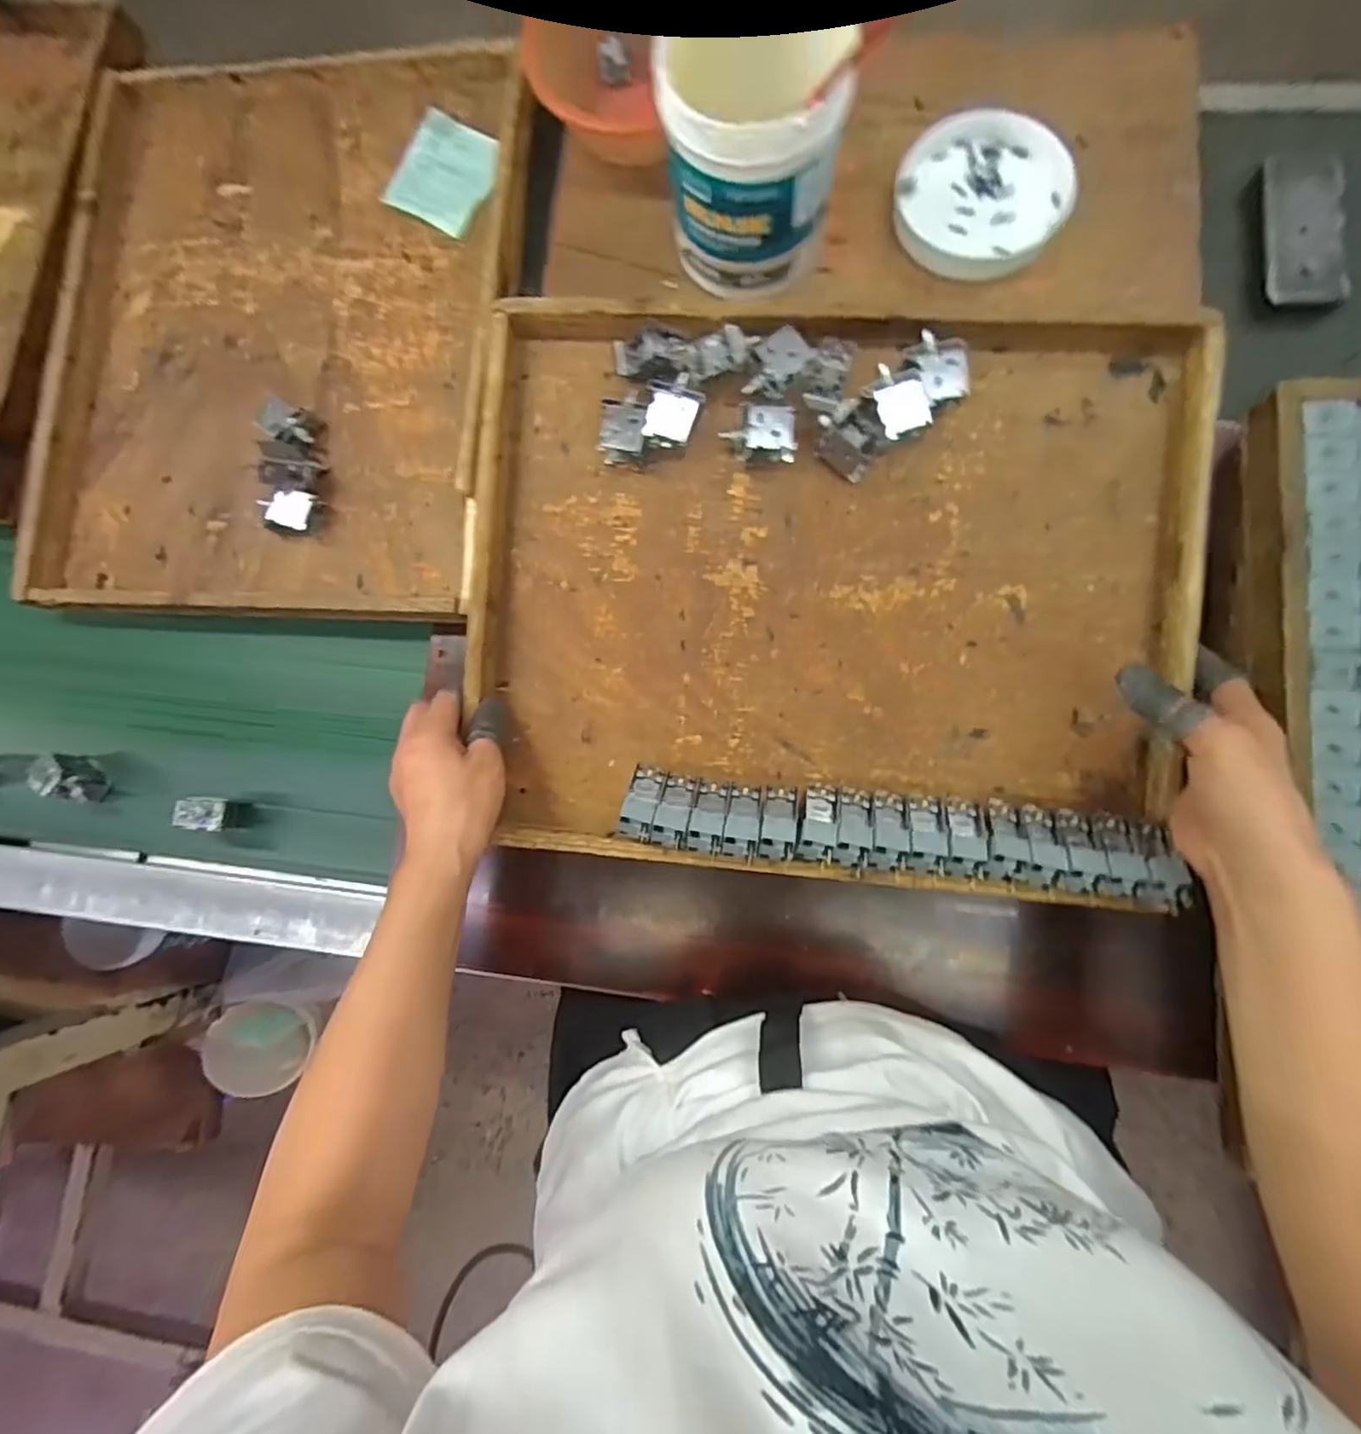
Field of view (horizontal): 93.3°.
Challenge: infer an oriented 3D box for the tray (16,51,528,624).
[{"bbox_3d":[-0.338,-0.330,0.545,0.403,0.048,0.494,3,87,9],"label":"tray"}]

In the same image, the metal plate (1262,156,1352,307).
[{"bbox_3d":[0.472,-0.367,0.486,0.055,0.013,0.113,-1,83,5],"label":"metal plate"}]

